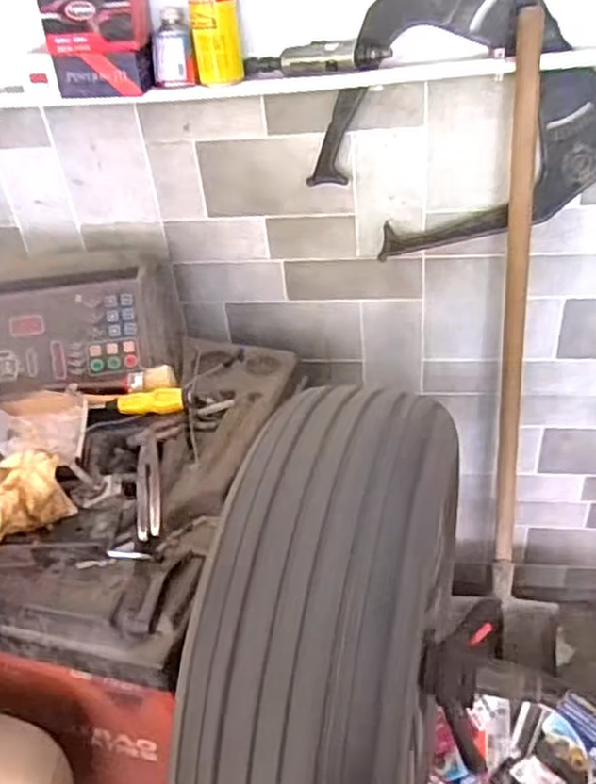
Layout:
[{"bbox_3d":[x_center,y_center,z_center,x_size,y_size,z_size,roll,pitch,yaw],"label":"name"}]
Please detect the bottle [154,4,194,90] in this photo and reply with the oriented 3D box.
[{"bbox_3d":[-0.183,-0.499,1.063,0.060,0.089,0.058,-9,39,-2],"label":"bottle"}]

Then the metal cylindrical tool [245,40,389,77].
[{"bbox_3d":[0.024,-0.473,1.040,0.212,0.043,0.051,1,39,10],"label":"metal cylindrical tool"}]

